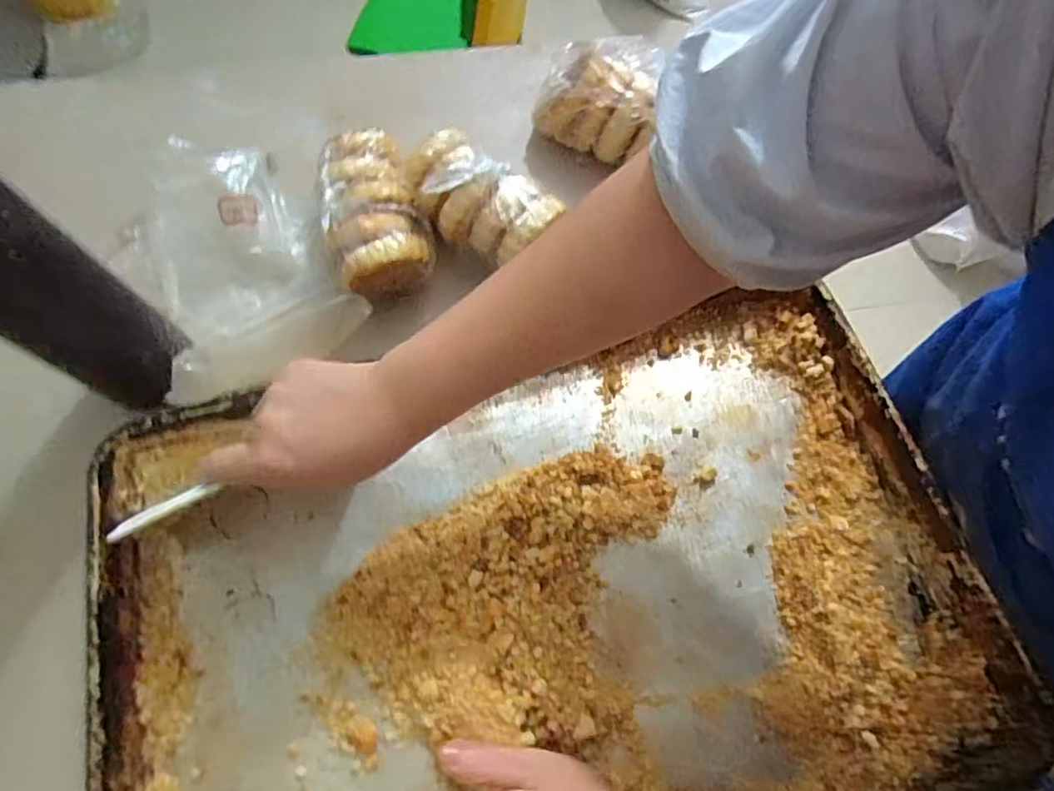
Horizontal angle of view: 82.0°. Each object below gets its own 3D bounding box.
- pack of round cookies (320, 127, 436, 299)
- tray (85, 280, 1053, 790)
[{"bbox_3d":[-0.132,-0.155,0.537,0.087,0.061,0.149,-17,68,-7],"label":"pack of round cookies"},{"bbox_3d":[0.011,0.144,0.437,0.593,0.045,0.389,-14,68,-6],"label":"tray"}]

